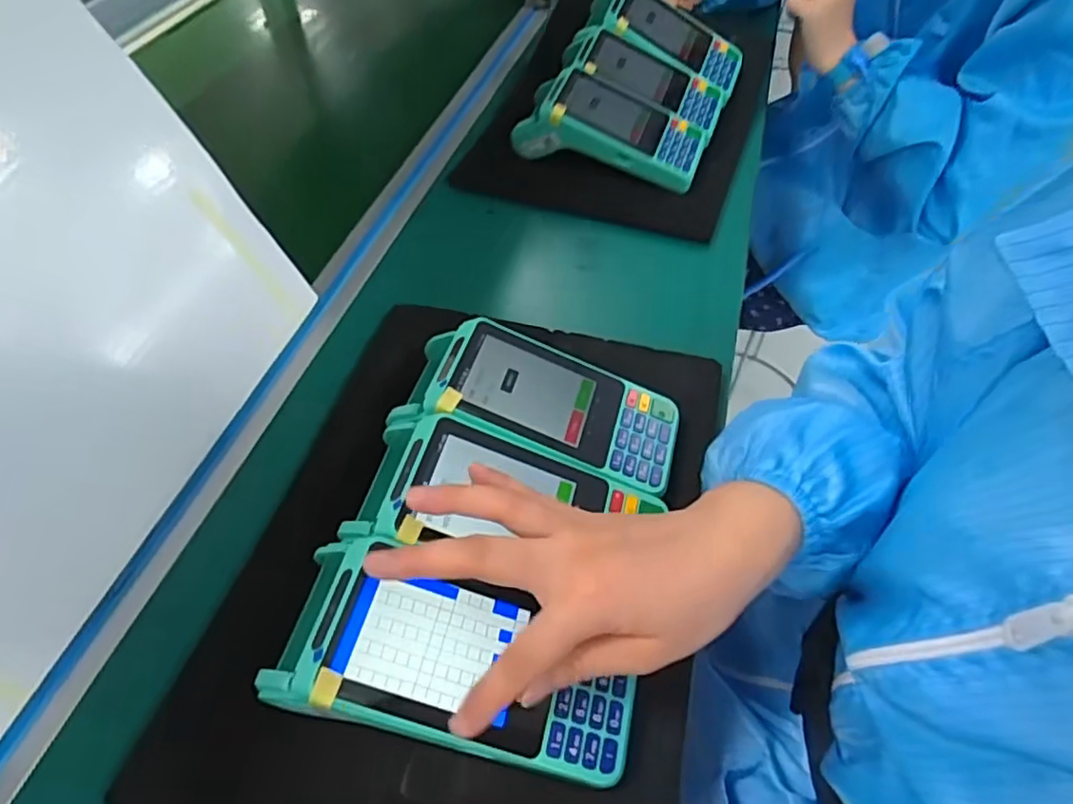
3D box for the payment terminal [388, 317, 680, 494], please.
[{"bbox_3d":[0.004,0.007,0.397,0.166,0.065,0.078,13,53,7],"label":"payment terminal"}]

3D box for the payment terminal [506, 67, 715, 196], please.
[{"bbox_3d":[0.071,-0.262,0.611,0.179,0.056,0.079,16,54,9],"label":"payment terminal"}]

